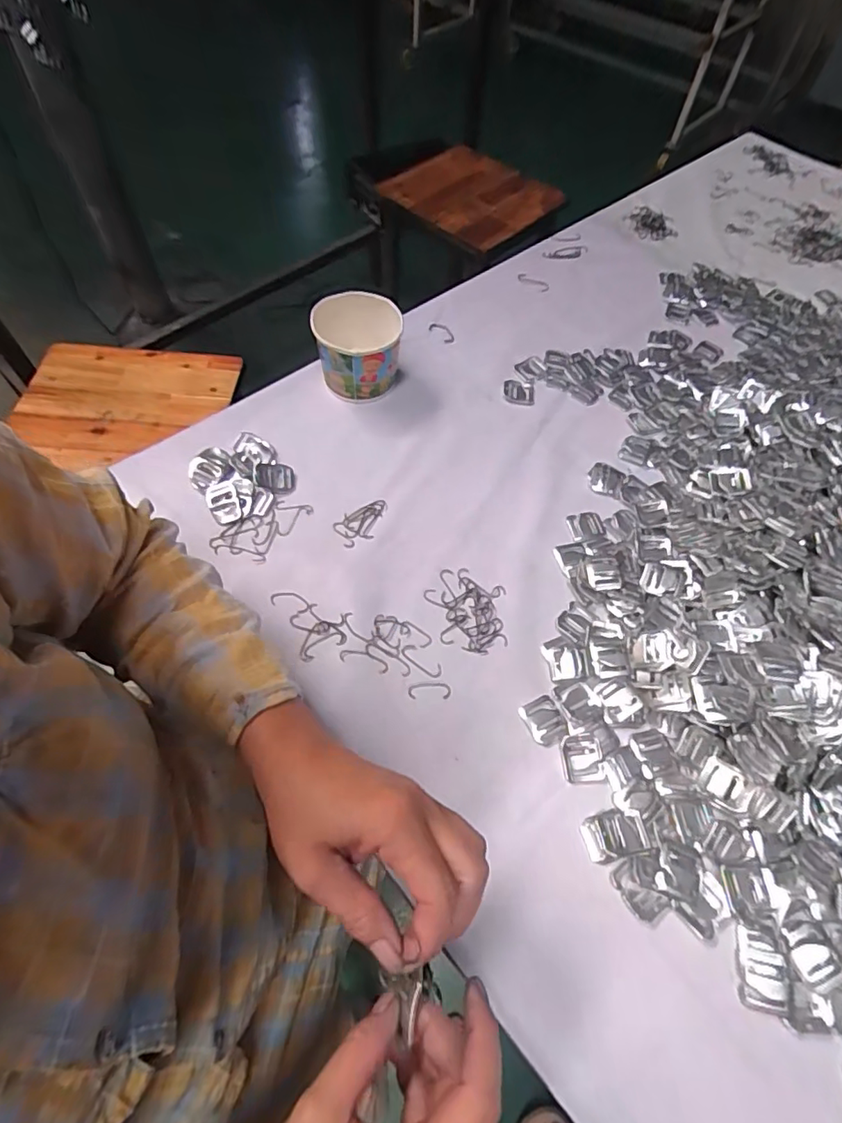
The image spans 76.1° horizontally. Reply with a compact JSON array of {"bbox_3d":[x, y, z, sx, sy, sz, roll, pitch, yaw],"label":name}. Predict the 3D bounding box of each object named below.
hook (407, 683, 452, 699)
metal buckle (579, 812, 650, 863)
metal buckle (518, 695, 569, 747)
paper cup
[{"bbox_3d":[0.007,0.105,0.436,0.035,0.004,0.013,1,61,-2],"label":"hook"},{"bbox_3d":[0.141,0.196,0.388,0.044,0.012,0.029,-13,63,-10],"label":"metal buckle"},{"bbox_3d":[0.099,0.129,0.431,0.030,0.004,0.037,-20,64,-13],"label":"metal buckle"},{"bbox_3d":[-0.066,-0.226,0.578,0.086,0.080,0.087,1,61,-2],"label":"paper cup"}]

